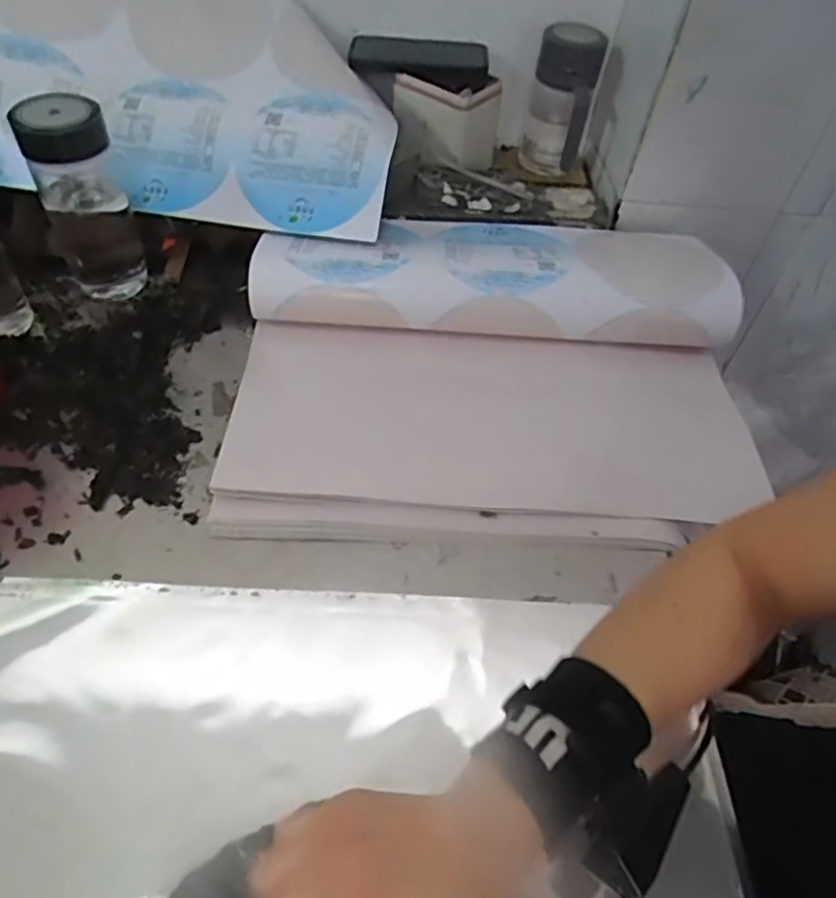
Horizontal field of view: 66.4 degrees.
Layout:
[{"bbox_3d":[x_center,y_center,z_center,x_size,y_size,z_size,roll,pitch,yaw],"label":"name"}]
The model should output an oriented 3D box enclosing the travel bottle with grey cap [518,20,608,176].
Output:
[{"bbox_3d":[0.183,-0.442,0.824,0.080,0.173,0.088,18,51,8],"label":"travel bottle with grey cap"}]

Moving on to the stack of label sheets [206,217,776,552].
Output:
[{"bbox_3d":[0.085,-0.097,0.642,0.500,0.101,0.413,0,51,-6],"label":"stack of label sheets"}]

